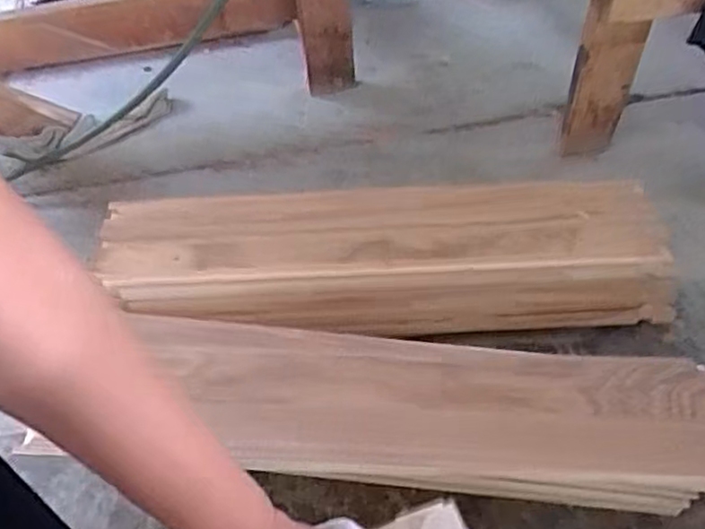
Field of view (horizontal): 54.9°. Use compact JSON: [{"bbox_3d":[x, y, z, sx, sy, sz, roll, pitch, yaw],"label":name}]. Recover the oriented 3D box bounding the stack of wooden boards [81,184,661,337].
[{"bbox_3d":[0.029,0.008,0.689,0.540,0.111,0.139,-3,49,2],"label":"stack of wooden boards"}]

